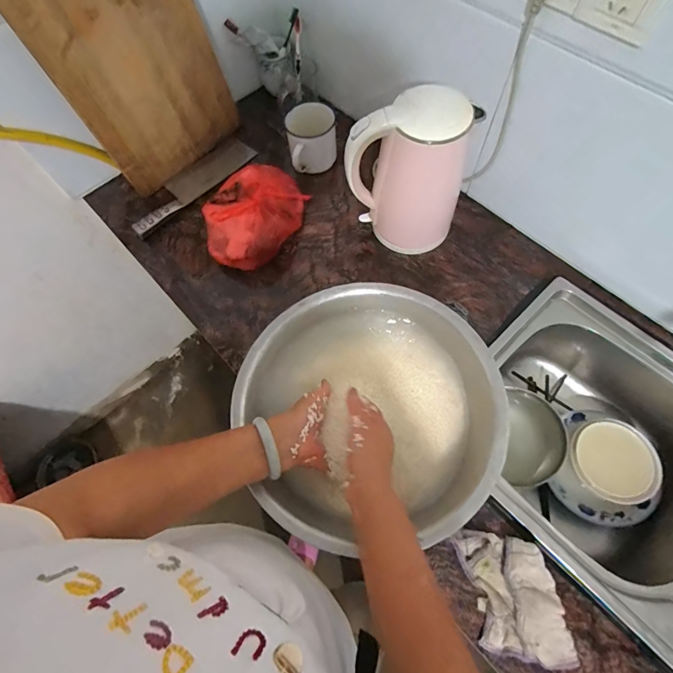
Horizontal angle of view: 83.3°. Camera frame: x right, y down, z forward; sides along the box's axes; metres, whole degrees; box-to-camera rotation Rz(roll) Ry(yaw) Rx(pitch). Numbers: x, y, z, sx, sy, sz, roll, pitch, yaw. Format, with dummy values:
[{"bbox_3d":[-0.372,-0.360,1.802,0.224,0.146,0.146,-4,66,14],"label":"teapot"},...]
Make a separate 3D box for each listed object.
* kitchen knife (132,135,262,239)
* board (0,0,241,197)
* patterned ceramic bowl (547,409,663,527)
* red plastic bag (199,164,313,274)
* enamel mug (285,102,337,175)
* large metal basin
[{"bbox_3d":[-0.315,-0.330,0.810,0.085,0.027,0.304,39,73,17],"label":"kitchen knife"},{"bbox_3d":[-0.343,-0.475,0.660,0.035,0.396,0.274,39,76,26],"label":"board"},{"bbox_3d":[0.490,0.233,0.680,0.150,0.089,0.186,24,69,12],"label":"patterned ceramic bowl"},{"bbox_3d":[-0.154,-0.233,0.721,0.161,0.096,0.217,39,73,17],"label":"red plastic bag"},{"bbox_3d":[-0.048,-0.394,0.764,0.094,0.103,0.086,-6,66,0],"label":"enamel mug"},{"bbox_3d":[0.050,0.105,0.541,0.361,0.089,0.356,-1,66,2],"label":"large metal basin"}]

